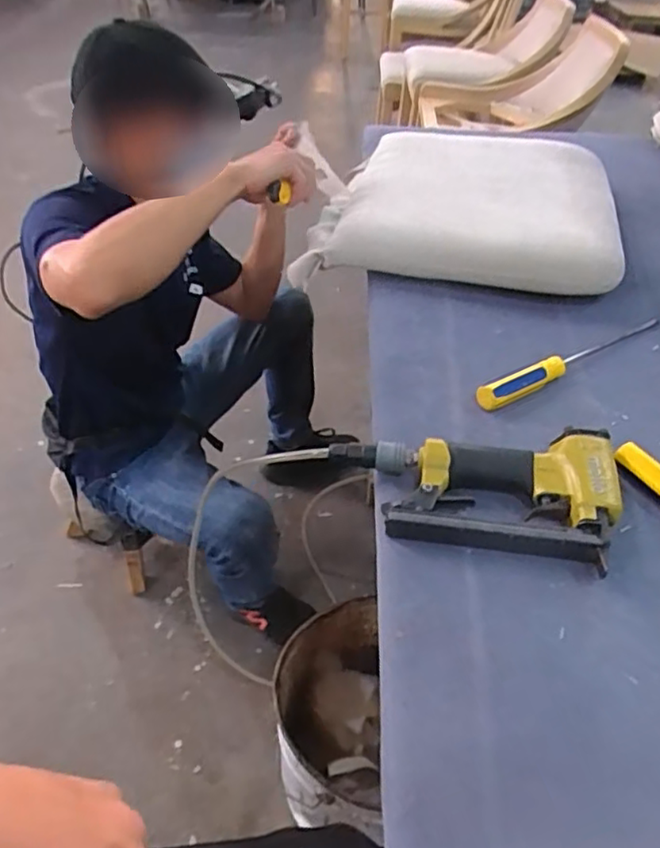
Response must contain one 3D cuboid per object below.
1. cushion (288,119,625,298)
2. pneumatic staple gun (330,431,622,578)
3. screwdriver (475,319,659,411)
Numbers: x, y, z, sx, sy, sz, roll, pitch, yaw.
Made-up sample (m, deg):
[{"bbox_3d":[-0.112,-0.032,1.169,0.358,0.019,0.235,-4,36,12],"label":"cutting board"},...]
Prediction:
[{"bbox_3d":[0.196,-0.347,0.980,0.432,0.079,0.406,7,43,6],"label":"cushion"},{"bbox_3d":[0.126,0.060,0.559,0.249,0.042,0.130,3,43,1],"label":"pneumatic staple gun"},{"bbox_3d":[0.289,-0.082,0.736,0.317,0.026,0.026,-25,49,-26],"label":"screwdriver"}]

